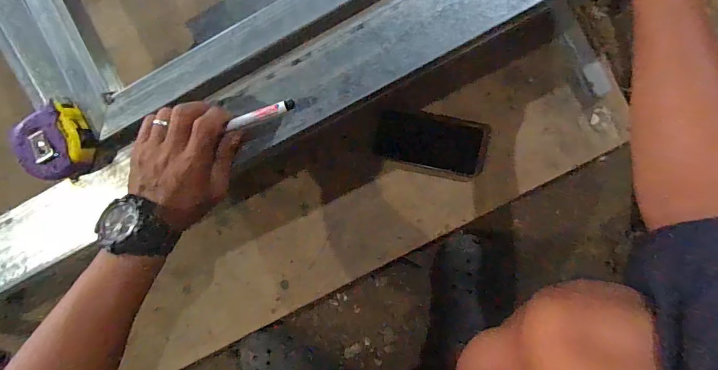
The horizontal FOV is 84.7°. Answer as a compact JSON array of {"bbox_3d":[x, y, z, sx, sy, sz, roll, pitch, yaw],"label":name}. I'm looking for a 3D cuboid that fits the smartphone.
[{"bbox_3d":[0.111,-0.067,0.602,0.168,0.010,0.081,13,97,1],"label":"smartphone"}]

